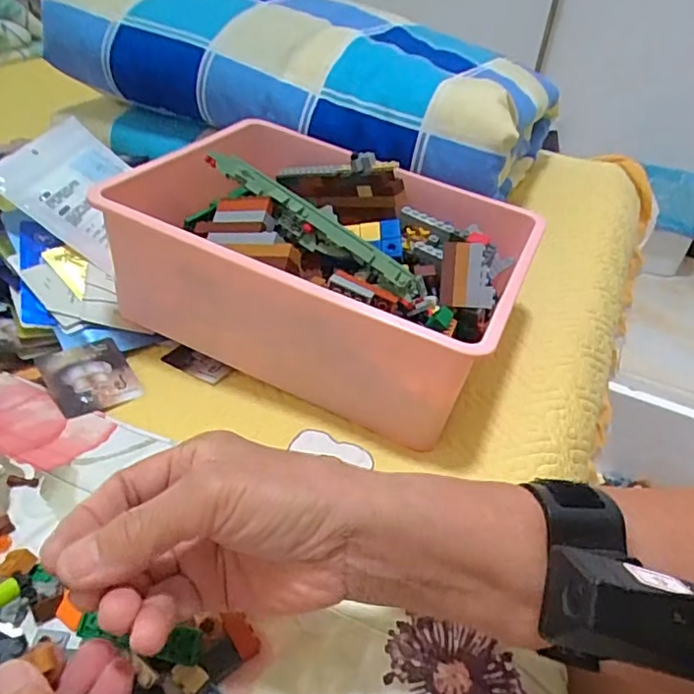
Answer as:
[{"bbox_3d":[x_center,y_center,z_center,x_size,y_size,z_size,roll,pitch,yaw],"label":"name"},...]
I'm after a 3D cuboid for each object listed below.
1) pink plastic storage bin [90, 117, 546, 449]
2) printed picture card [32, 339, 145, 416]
[{"bbox_3d":[-0.016,-0.071,0.496,0.303,0.133,0.227,18,38,16],"label":"pink plastic storage bin"},{"bbox_3d":[-0.197,0.021,0.448,0.058,0.005,0.072,-19,55,-37],"label":"printed picture card"}]

